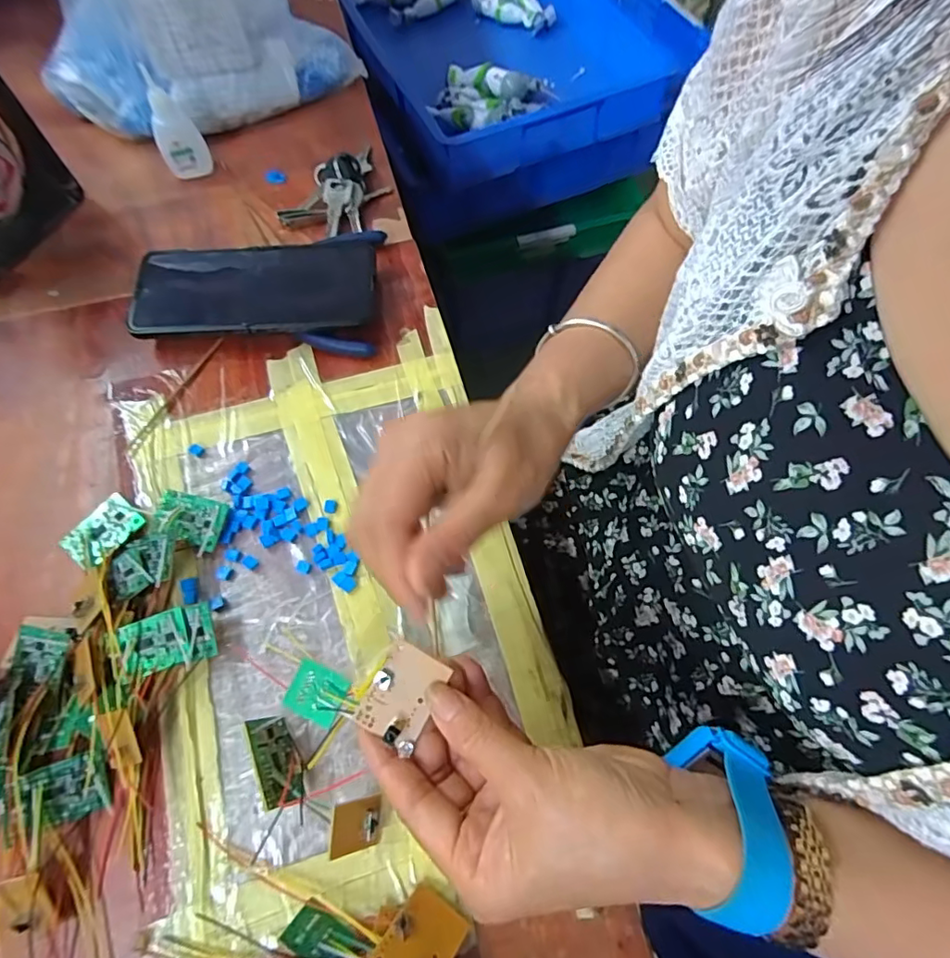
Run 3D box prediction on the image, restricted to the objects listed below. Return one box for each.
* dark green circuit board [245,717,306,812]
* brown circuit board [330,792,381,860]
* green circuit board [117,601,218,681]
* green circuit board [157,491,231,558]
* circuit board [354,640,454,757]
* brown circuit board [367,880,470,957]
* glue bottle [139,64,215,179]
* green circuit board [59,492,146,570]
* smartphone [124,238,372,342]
[{"bbox_3d":[-0.101,0.144,0.281,0.008,0.027,0.042,-42,57,13],"label":"dark green circuit board"},{"bbox_3d":[-0.059,0.171,0.271,0.024,0.005,0.025,5,74,-24],"label":"brown circuit board"},{"bbox_3d":[-0.174,0.091,0.309,0.049,0.004,0.031,-16,72,-7],"label":"green circuit board"},{"bbox_3d":[-0.179,0.026,0.344,0.045,0.006,0.031,15,77,8],"label":"green circuit board"},{"bbox_3d":[-0.035,0.097,0.251,0.032,0.011,0.041,26,87,14],"label":"circuit board"},{"bbox_3d":[-0.026,0.211,0.248,0.030,0.010,0.043,28,42,24],"label":"brown circuit board"},{"bbox_3d":[-0.256,-0.298,0.461,0.036,0.078,0.020,-35,71,-14],"label":"glue bottle"},{"bbox_3d":[-0.233,0.033,0.343,0.030,0.004,0.045,41,77,11],"label":"green circuit board"},{"bbox_3d":[-0.165,-0.143,0.407,0.174,0.010,0.085,-6,66,-2],"label":"smartphone"}]

